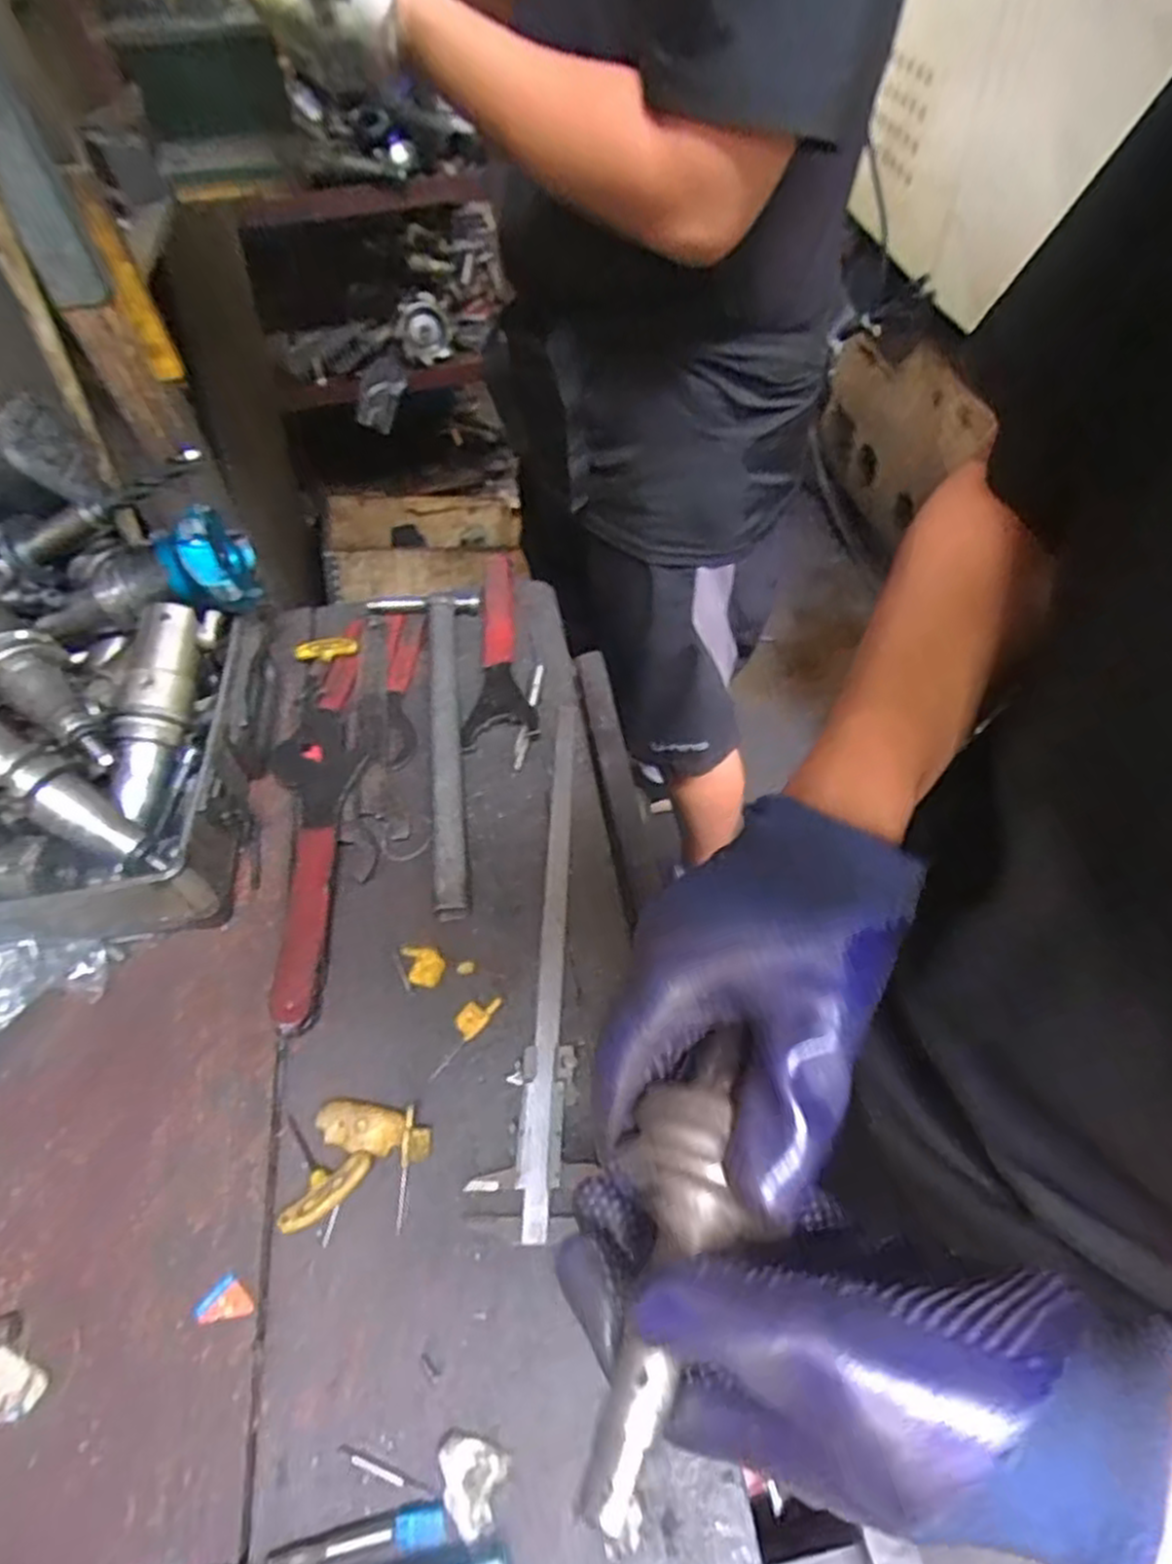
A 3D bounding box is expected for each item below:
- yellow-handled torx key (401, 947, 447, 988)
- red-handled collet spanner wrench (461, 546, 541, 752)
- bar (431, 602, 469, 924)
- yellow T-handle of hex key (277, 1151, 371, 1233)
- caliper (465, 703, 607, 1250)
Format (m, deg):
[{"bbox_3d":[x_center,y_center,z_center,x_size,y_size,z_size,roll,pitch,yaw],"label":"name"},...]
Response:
[{"bbox_3d":[-0.116,0.128,0.544,0.034,0.005,0.025,11,54,11],"label":"yellow-handled torx key"},{"bbox_3d":[-0.091,-0.126,0.718,0.067,0.032,0.226,-9,53,-4],"label":"red-handled collet spanner wrench"},{"bbox_3d":[-0.116,-0.034,0.658,0.026,0.031,0.323,-6,53,-2],"label":"bar"},{"bbox_3d":[-0.153,0.240,0.458,0.058,0.014,0.024,-32,58,-20],"label":"yellow T-handle of hex key"},{"bbox_3d":[-0.033,0.100,0.559,0.052,0.014,0.395,-1,53,2],"label":"caliper"}]

